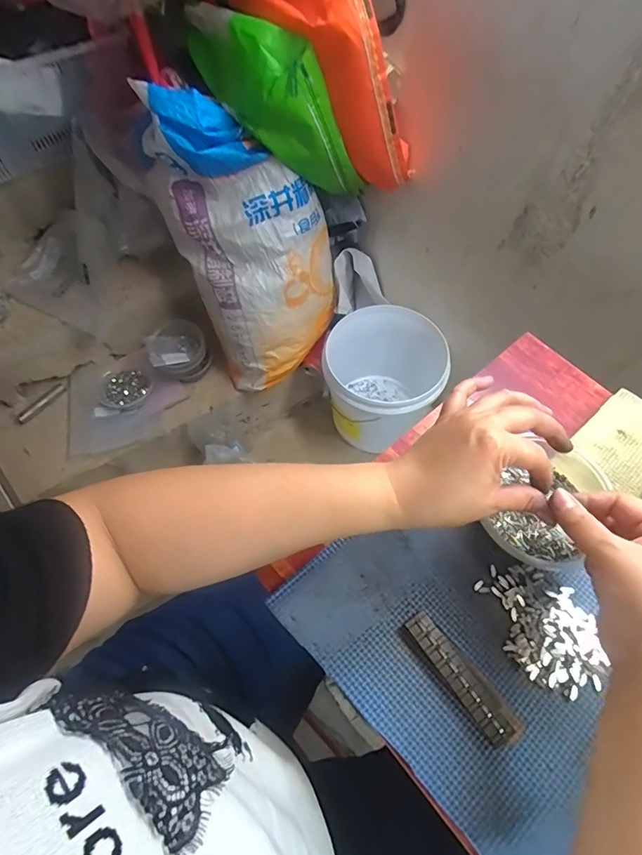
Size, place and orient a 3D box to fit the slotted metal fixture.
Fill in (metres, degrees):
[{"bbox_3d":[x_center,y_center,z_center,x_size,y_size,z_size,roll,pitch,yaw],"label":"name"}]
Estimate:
[{"bbox_3d":[0.102,0.186,0.339,0.022,0.012,0.097,-35,68,-18],"label":"slotted metal fixture"}]

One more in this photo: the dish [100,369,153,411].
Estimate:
[{"bbox_3d":[-0.431,-0.081,1.001,0.108,0.035,0.102,-6,57,9],"label":"dish"}]

